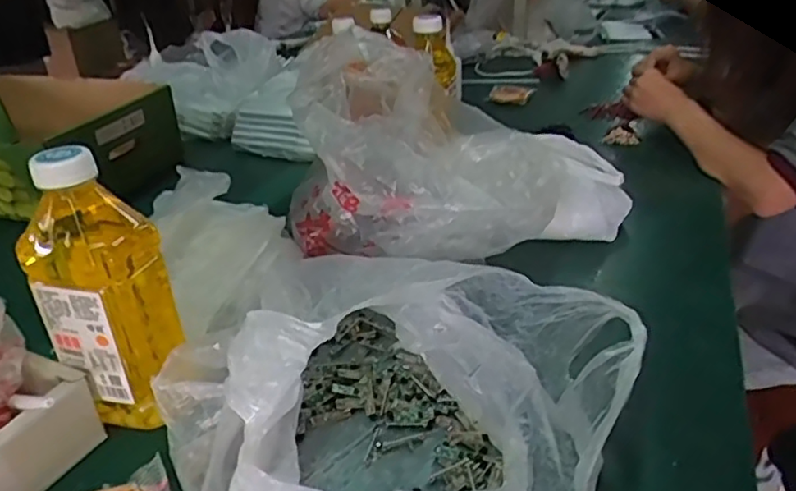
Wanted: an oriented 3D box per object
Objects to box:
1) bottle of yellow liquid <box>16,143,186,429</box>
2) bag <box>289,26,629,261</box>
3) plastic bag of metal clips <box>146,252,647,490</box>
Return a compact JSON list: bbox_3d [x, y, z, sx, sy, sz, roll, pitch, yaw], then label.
[{"bbox_3d":[-0.221,0.034,0.469,0.084,0.204,0.060,2,29,10],"label":"bottle of yellow liquid"},{"bbox_3d":[0.057,-0.091,0.659,0.358,0.202,0.222,4,30,12],"label":"bag"},{"bbox_3d":[-0.004,0.102,0.457,0.292,0.115,0.302,19,36,34],"label":"plastic bag of metal clips"}]

